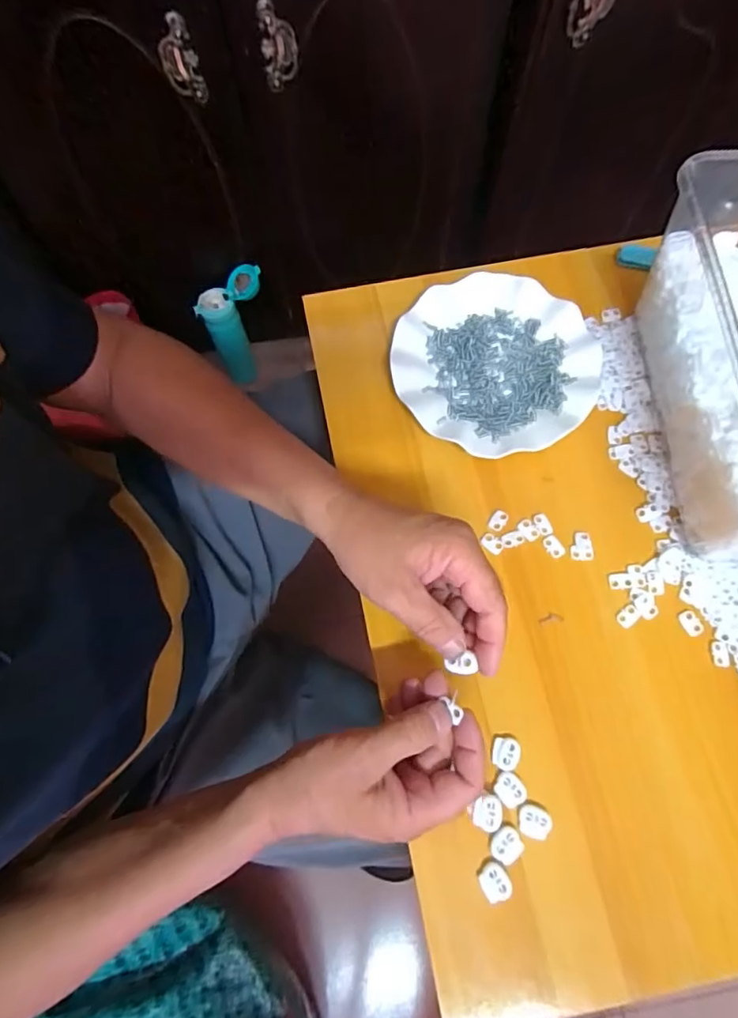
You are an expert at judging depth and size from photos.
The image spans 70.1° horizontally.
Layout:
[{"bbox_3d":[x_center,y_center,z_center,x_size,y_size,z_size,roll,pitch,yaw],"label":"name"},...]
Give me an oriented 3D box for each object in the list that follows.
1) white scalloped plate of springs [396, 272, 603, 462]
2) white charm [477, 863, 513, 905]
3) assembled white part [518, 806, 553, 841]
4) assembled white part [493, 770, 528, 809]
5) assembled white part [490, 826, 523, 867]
[{"bbox_3d":[0.114,-0.133,0.484,0.179,0.019,0.178,0,71,1],"label":"white scalloped plate of springs"},{"bbox_3d":[0.085,0.253,0.355,0.019,0.004,0.022,-25,72,-8],"label":"white charm"},{"bbox_3d":[0.116,0.219,0.369,0.021,0.007,0.019,17,72,7],"label":"assembled white part"},{"bbox_3d":[0.101,0.199,0.374,0.019,0.004,0.021,-39,75,-12],"label":"assembled white part"},{"bbox_3d":[0.095,0.233,0.362,0.022,0.004,0.021,-41,75,-12],"label":"assembled white part"}]

